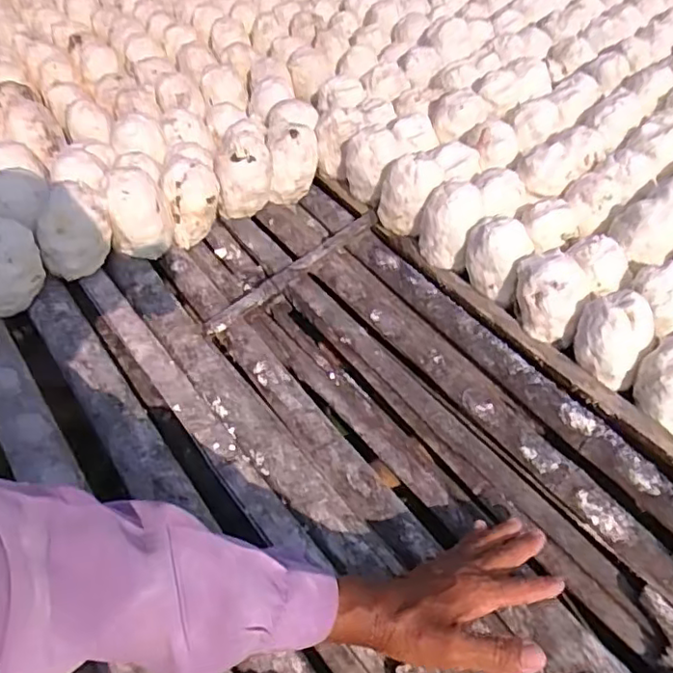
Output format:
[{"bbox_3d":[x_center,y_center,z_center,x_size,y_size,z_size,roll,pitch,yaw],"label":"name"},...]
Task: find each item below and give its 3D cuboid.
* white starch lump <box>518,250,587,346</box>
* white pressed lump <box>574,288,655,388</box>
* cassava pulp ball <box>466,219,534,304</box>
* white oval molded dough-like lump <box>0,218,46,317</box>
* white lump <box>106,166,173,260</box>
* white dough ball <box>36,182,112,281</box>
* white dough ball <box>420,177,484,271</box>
[{"bbox_3d":[0.244,-0.045,0.702,0.078,0.092,0.085,1,49,-1],"label":"white starch lump"},{"bbox_3d":[0.293,0.000,0.645,0.072,0.073,0.069,26,53,20],"label":"white pressed lump"},{"bbox_3d":[0.197,-0.099,0.741,0.063,0.078,0.077,-36,58,-28],"label":"cassava pulp ball"},{"bbox_3d":[-0.377,-0.079,0.683,0.083,0.090,0.065,-25,54,-22],"label":"white oval molded dough-like lump"},{"bbox_3d":[-0.251,-0.157,0.765,0.074,0.093,0.066,-12,50,-12],"label":"white lump"},{"bbox_3d":[-0.312,-0.122,0.729,0.077,0.103,0.070,1,49,-1],"label":"white dough ball"},{"bbox_3d":[0.146,-0.142,0.781,0.073,0.099,0.067,1,49,-1],"label":"white dough ball"}]

